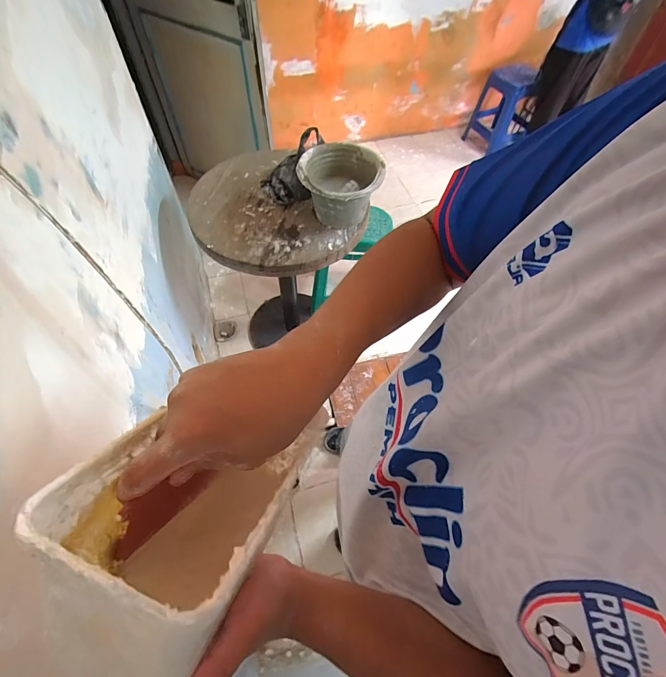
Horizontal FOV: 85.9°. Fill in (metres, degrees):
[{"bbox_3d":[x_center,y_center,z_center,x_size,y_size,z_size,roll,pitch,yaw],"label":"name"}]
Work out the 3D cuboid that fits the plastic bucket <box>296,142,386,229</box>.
[{"bbox_3d":[0.022,-0.448,1.084,0.236,0.173,0.255,12,58,6],"label":"plastic bucket"}]

